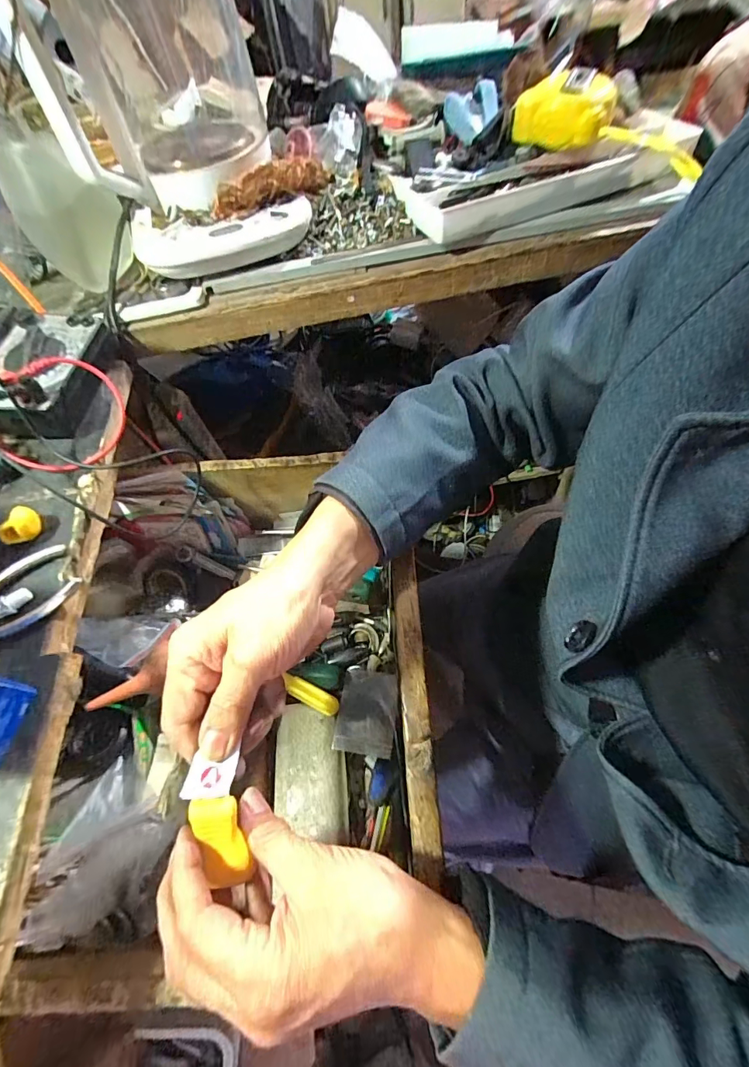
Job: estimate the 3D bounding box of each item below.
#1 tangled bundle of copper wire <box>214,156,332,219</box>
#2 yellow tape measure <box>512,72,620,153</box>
[{"bbox_3d":[-0.099,-0.334,0.425,0.118,0.025,0.028,-29,61,-11],"label":"tangled bundle of copper wire"},{"bbox_3d":[0.177,-0.390,0.411,0.080,0.036,0.057,22,64,18],"label":"yellow tape measure"}]

